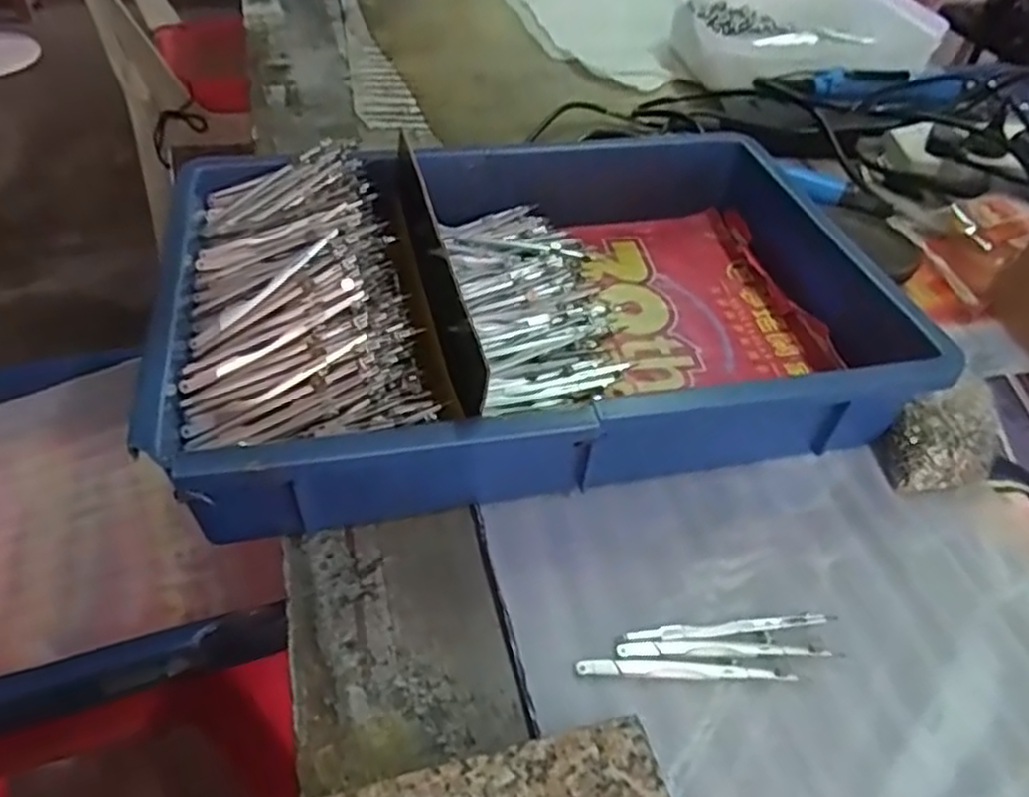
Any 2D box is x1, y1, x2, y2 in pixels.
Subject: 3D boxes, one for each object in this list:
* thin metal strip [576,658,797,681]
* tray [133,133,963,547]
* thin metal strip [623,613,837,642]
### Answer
[{"bbox_3d":[0.080,0.126,0.342,0.100,0.004,0.008,2,45,-2],"label":"thin metal strip"},{"bbox_3d":[0.009,-0.065,0.468,0.414,0.088,0.277,-8,46,-12],"label":"tray"},{"bbox_3d":[0.106,0.112,0.357,0.105,0.004,0.008,-2,45,-7],"label":"thin metal strip"}]

